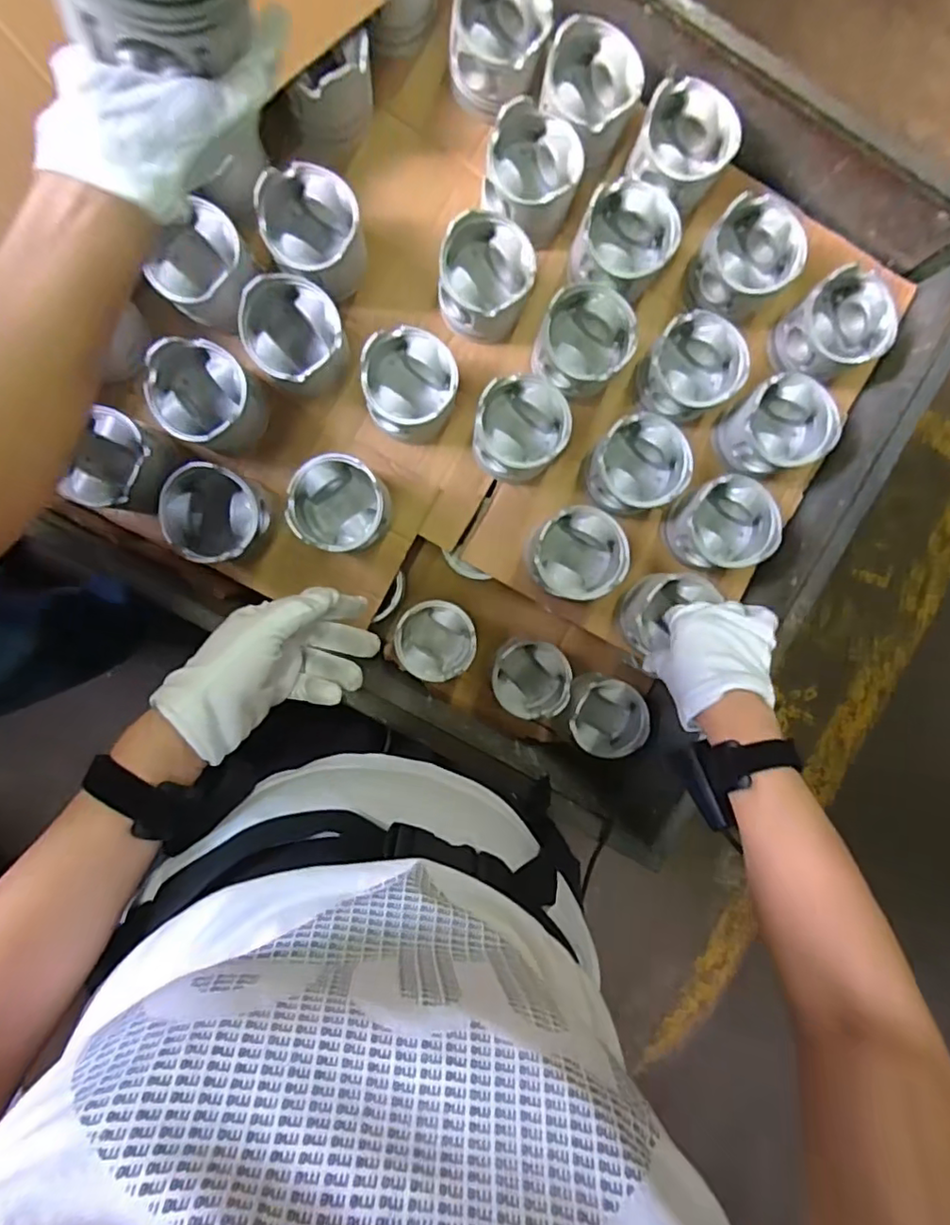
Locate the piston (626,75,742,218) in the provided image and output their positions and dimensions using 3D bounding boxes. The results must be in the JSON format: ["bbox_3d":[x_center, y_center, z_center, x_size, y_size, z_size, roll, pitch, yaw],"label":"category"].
[{"bbox_3d":[0.208,-0.471,0.618,0.091,0.073,0.092,0,95,-5],"label":"piston"}]

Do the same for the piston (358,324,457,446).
[{"bbox_3d":[-0.063,-0.232,0.618,0.090,0.087,0.094,0,95,-5],"label":"piston"}]

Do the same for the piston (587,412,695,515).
[{"bbox_3d":[0.168,-0.152,0.625,0.095,0.070,0.091,0,95,-5],"label":"piston"}]

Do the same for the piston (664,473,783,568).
[{"bbox_3d":[0.259,-0.094,0.638,0.095,0.071,0.091,0,95,-5],"label":"piston"}]

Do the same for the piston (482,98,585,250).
[{"bbox_3d":[0.058,-0.441,0.619,0.094,0.088,0.101,0,95,-5],"label":"piston"}]

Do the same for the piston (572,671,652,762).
[{"bbox_3d":[0.159,0.124,0.737,0.096,0.056,0.093,8,95,-5],"label":"piston"}]

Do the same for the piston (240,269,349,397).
[{"bbox_3d":[-0.177,-0.274,0.606,0.100,0.087,0.095,0,95,-5],"label":"piston"}]

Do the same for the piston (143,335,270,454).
[{"bbox_3d":[-0.265,-0.214,0.605,0.087,0.097,0.090,0,95,-5],"label":"piston"}]

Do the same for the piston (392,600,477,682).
[{"bbox_3d":[-0.046,0.031,0.728,0.097,0.065,0.092,0,95,-5],"label":"piston"}]

